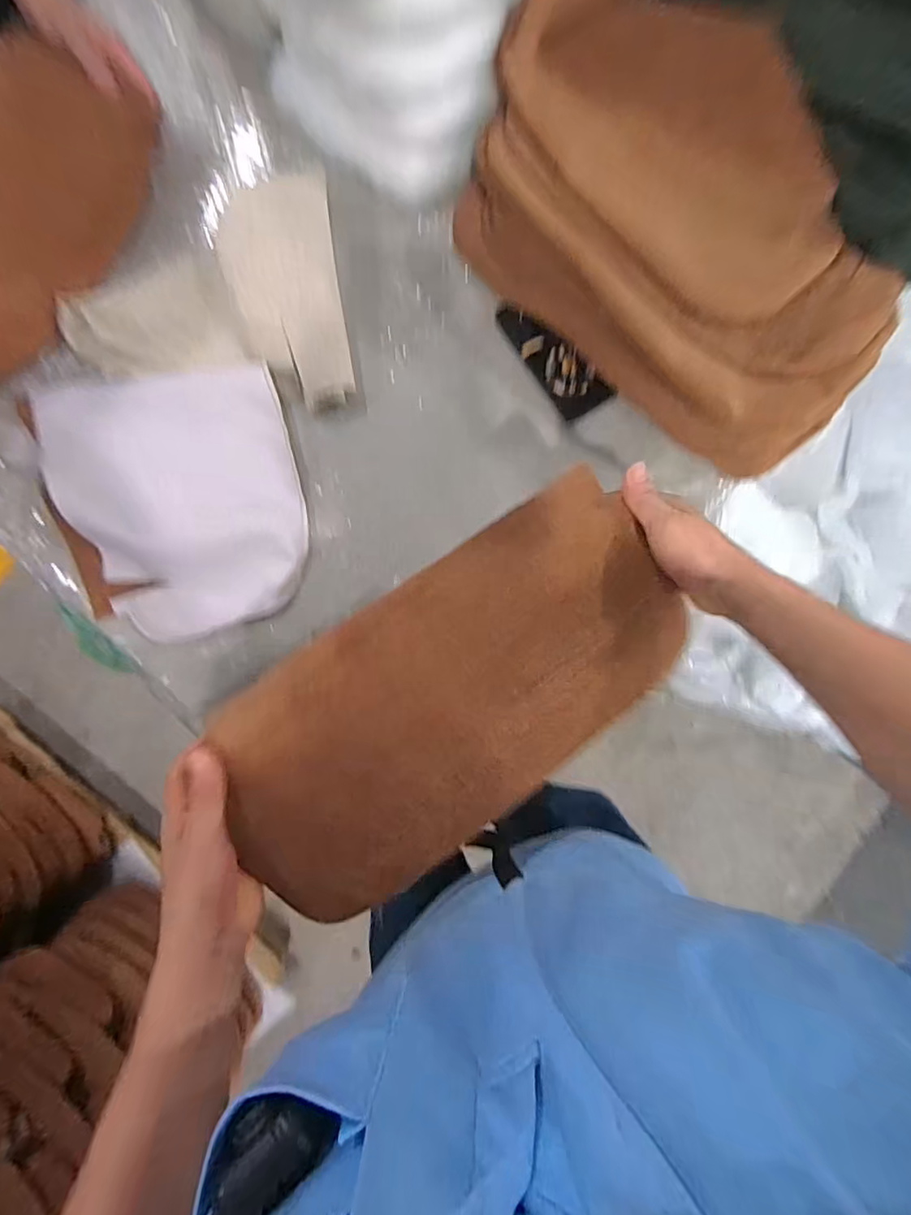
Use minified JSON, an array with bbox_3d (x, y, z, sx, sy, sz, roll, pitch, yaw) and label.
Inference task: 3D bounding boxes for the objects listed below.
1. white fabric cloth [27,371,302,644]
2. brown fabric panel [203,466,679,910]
[{"bbox_3d":[-0.297,-0.114,0.585,0.239,0.060,0.274,-15,87,-3],"label":"white fabric cloth"},{"bbox_3d":[0.011,0.081,0.444,0.394,0.031,0.226,-35,107,-9],"label":"brown fabric panel"}]

